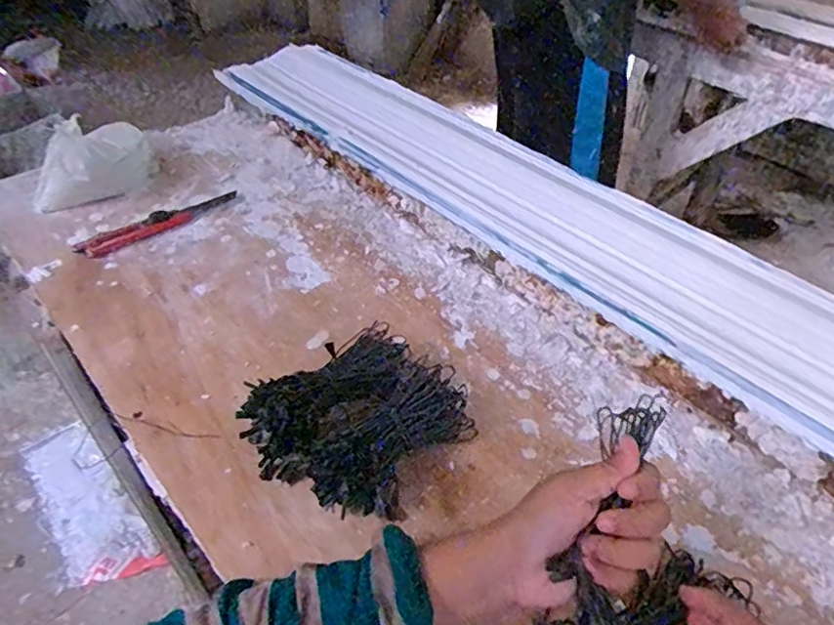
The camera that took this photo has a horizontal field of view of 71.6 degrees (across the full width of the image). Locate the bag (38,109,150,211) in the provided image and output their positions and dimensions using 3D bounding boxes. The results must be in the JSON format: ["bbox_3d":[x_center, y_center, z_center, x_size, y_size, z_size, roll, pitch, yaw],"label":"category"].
[{"bbox_3d":[-0.416,-0.195,0.736,0.066,0.088,0.157,35,53,30],"label":"bag"}]

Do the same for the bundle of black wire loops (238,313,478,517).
[{"bbox_3d":[-0.050,0.088,0.491,0.149,0.041,0.151,30,51,26],"label":"bundle of black wire loops"}]

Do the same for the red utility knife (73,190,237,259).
[{"bbox_3d":[-0.314,-0.113,0.715,0.199,0.012,0.042,-32,53,-30],"label":"red utility knife"}]

